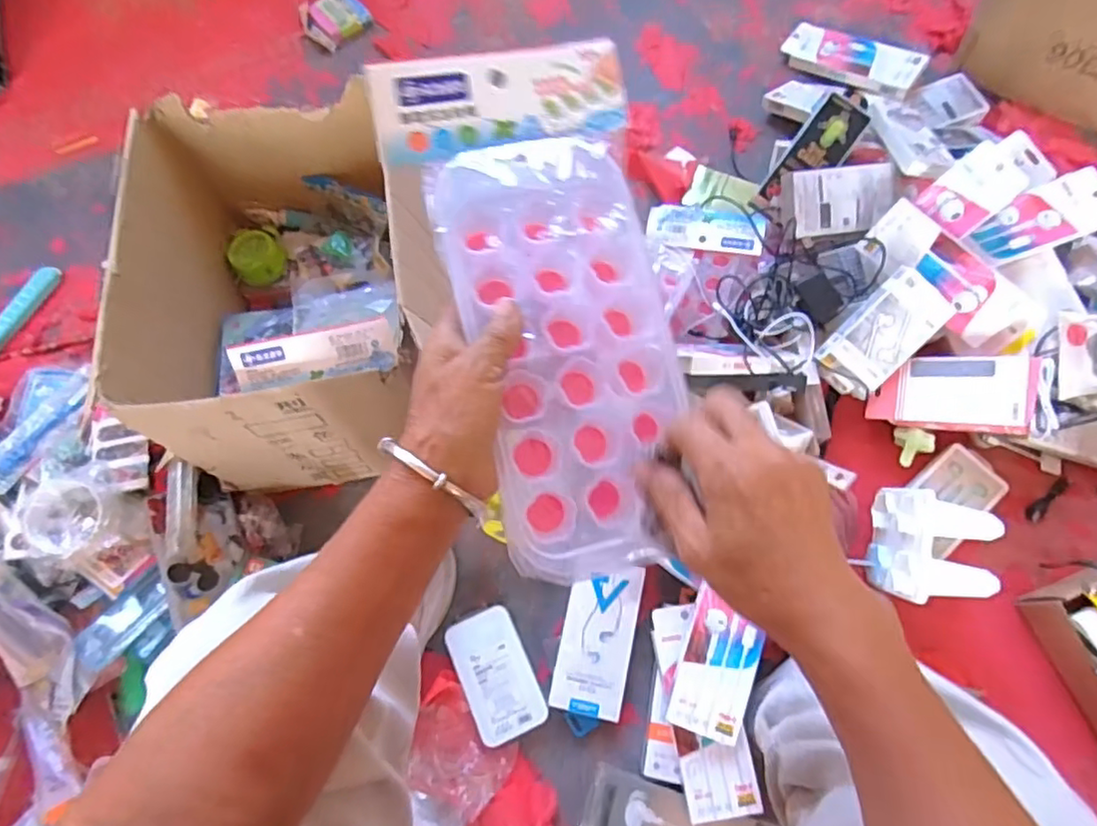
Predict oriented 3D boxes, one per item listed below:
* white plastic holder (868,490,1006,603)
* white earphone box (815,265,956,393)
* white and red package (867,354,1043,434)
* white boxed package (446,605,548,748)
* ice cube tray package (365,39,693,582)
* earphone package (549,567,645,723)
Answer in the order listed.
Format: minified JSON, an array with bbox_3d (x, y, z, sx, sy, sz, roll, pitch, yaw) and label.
[{"bbox_3d":[0.432,0.154,0.694,0.094,0.117,0.121,9,71,5],"label":"white plastic holder"},{"bbox_3d":[0.409,-0.099,0.746,0.080,0.019,0.144,39,105,-5],"label":"white earphone box"},{"bbox_3d":[0.477,-0.025,0.736,0.164,0.019,0.087,4,87,41],"label":"white and red package"},{"bbox_3d":[-0.060,0.300,0.711,0.078,0.018,0.136,-24,71,-6],"label":"white boxed package"},{"bbox_3d":[0.000,-0.064,0.354,0.136,0.039,0.304,-12,82,-2],"label":"ice cube tray package"},{"bbox_3d":[0.058,0.261,0.716,0.081,0.024,0.163,11,71,6],"label":"earphone package"}]

